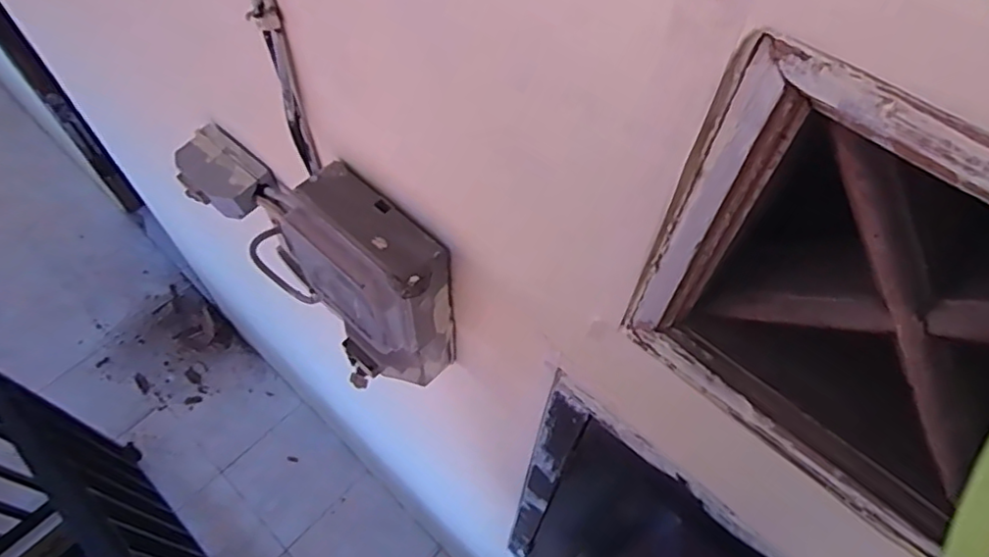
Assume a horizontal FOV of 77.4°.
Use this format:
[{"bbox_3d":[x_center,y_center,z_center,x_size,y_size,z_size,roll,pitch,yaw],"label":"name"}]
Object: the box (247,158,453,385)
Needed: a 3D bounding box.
[{"bbox_3d":[-0.109,0.016,0.556,0.134,0.209,0.077,34,62,16],"label":"box"}]

